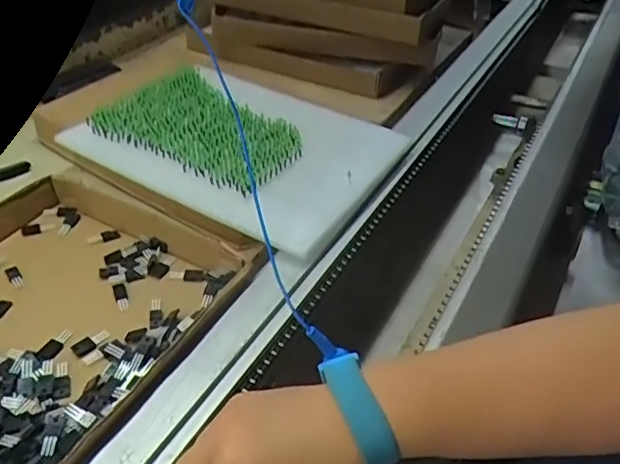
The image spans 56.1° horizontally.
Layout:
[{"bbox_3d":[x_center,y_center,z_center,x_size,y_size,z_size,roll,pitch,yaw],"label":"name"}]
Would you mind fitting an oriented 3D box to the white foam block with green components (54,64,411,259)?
[{"bbox_3d":[-0.079,-0.089,0.587,0.287,0.058,0.198,20,43,22],"label":"white foam block with green components"}]

